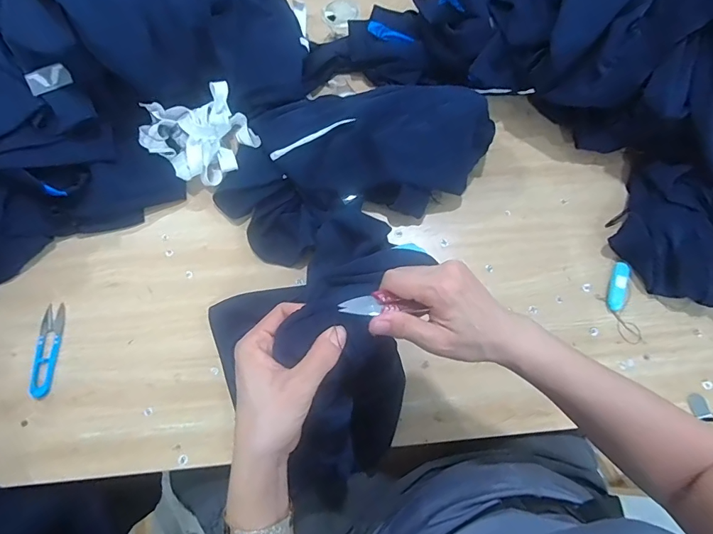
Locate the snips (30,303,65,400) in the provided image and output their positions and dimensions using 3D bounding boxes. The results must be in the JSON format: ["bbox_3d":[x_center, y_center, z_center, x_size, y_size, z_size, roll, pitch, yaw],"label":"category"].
[{"bbox_3d":[-0.413,0.111,0.558,0.031,0.010,0.120,-3,73,-1],"label":"snips"}]

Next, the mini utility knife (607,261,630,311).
[{"bbox_3d":[0.357,0.025,0.568,0.020,0.012,0.069,22,74,6],"label":"mini utility knife"}]

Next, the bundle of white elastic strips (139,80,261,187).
[{"bbox_3d":[-0.226,-0.188,0.608,0.142,0.074,0.112,-28,75,-8],"label":"bundle of white elastic strips"}]

